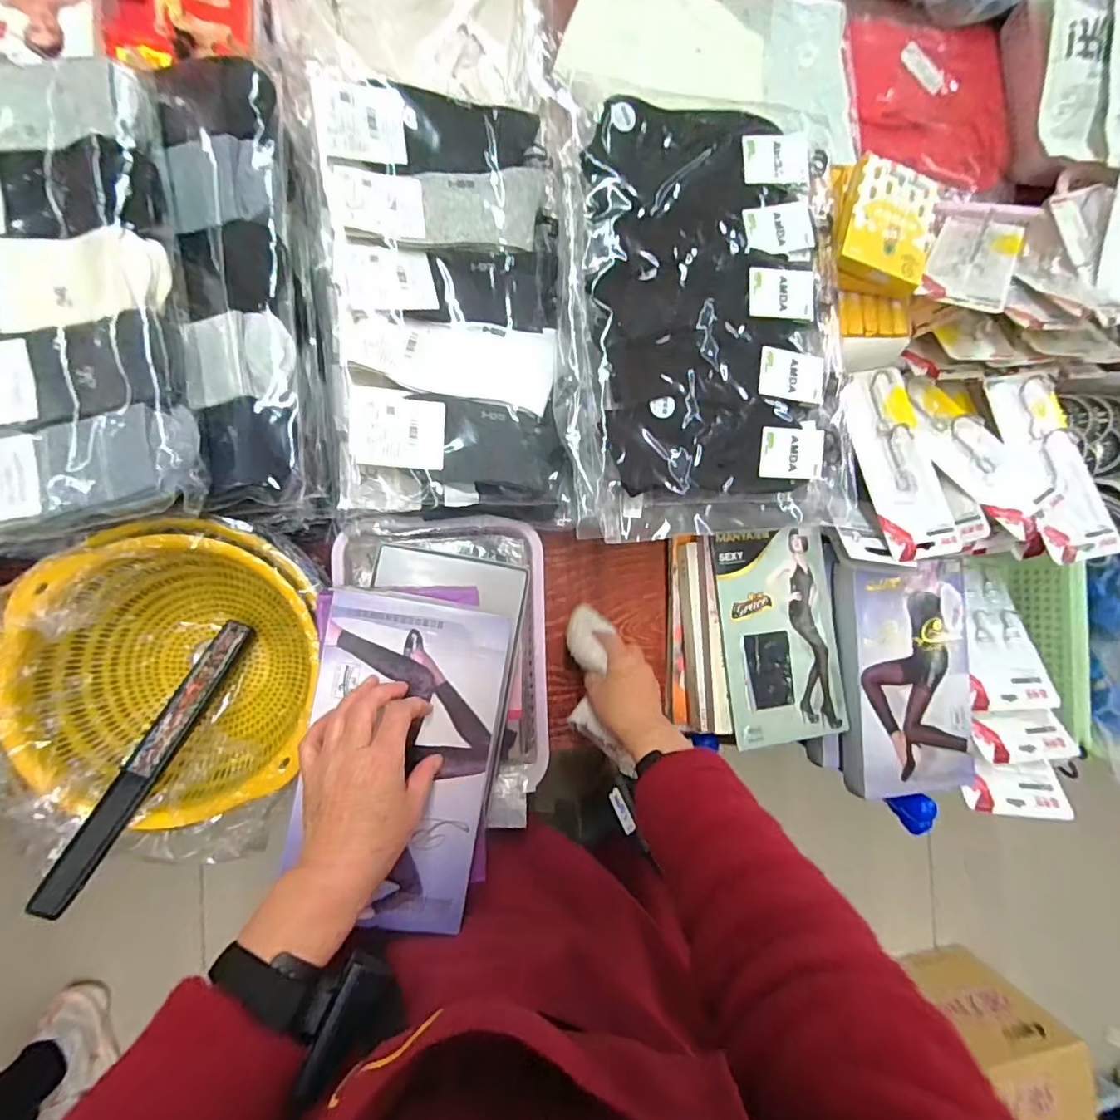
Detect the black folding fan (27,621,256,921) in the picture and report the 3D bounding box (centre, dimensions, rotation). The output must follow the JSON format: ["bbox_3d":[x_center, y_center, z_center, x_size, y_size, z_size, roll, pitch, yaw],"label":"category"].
[{"bbox_3d":[-0.367,0.171,0.486,0.027,0.015,0.258,23,54,-8],"label":"black folding fan"}]

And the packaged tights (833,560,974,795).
[{"bbox_3d":[0.410,0.136,0.622,0.158,0.026,0.271,-5,89,-10],"label":"packaged tights"}]

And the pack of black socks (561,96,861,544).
[{"bbox_3d":[0.162,-0.244,0.567,0.317,0.063,0.422,-4,89,-10],"label":"pack of black socks"}]

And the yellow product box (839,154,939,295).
[{"bbox_3d":[0.361,-0.367,0.582,0.097,0.028,0.126,16,86,-9],"label":"yellow product box"}]

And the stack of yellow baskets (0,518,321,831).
[{"bbox_3d":[-0.367,0.096,0.514,0.237,0.111,0.268,10,87,-9],"label":"stack of yellow baskets"}]

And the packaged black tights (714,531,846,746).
[{"bbox_3d":[0.253,0.085,0.611,0.141,0.015,0.235,-4,85,-16],"label":"packaged black tights"}]

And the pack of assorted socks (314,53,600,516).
[{"bbox_3d":[-0.108,-0.261,0.550,0.246,0.072,0.442,-2,89,-10],"label":"pack of assorted socks"}]

